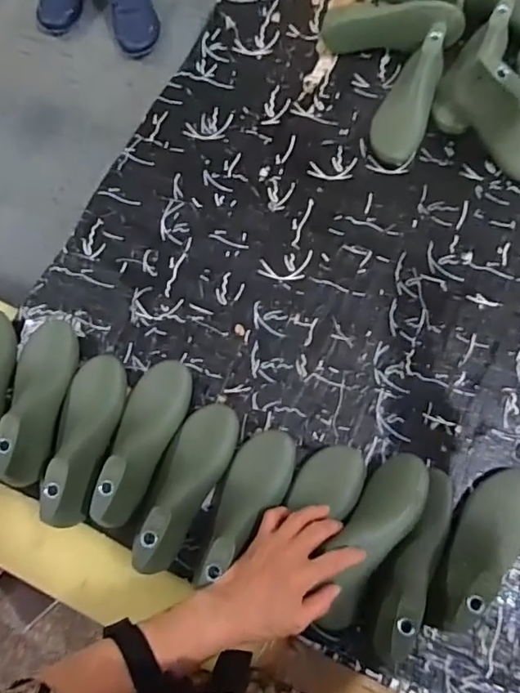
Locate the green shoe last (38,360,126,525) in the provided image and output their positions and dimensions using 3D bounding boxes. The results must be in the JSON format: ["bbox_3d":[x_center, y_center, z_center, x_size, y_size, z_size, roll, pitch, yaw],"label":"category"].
[{"bbox_3d":[-0.196,0.100,0.594,0.068,0.065,0.196,5,58,4],"label":"green shoe last"}]

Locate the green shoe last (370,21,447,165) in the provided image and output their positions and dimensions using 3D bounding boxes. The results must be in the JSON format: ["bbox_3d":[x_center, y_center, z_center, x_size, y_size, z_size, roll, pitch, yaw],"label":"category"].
[{"bbox_3d":[0.200,-0.332,0.717,0.069,0.065,0.194,22,89,8],"label":"green shoe last"}]

